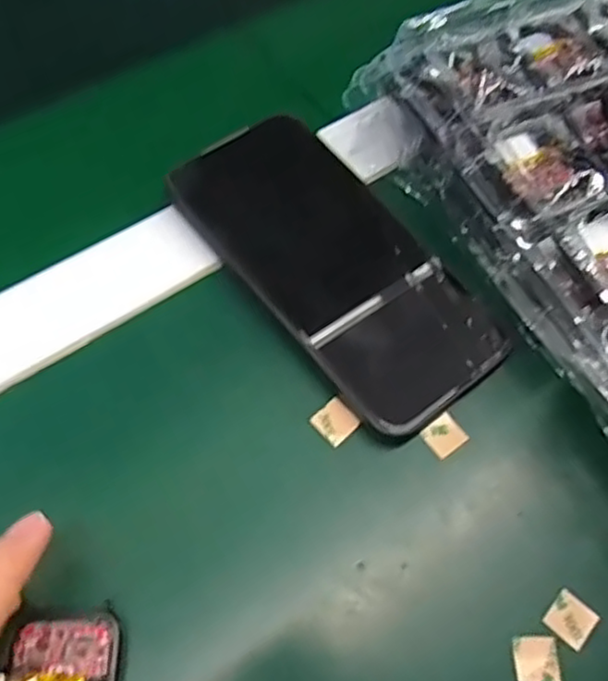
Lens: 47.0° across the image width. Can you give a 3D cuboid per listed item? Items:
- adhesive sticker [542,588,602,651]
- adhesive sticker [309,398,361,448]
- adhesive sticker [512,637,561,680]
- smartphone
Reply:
[{"bbox_3d":[0.098,0.101,0.254,0.016,0.004,0.015,39,64,16],"label":"adhesive sticker"},{"bbox_3d":[0.013,0.032,0.283,0.015,0.004,0.016,-38,70,-23],"label":"adhesive sticker"},{"bbox_3d":[0.082,0.113,0.247,0.015,0.004,0.015,4,60,-3],"label":"adhesive sticker"},{"bbox_3d":[0.013,-0.036,0.309,0.076,0.013,0.159,-34,67,-21],"label":"smartphone"}]

